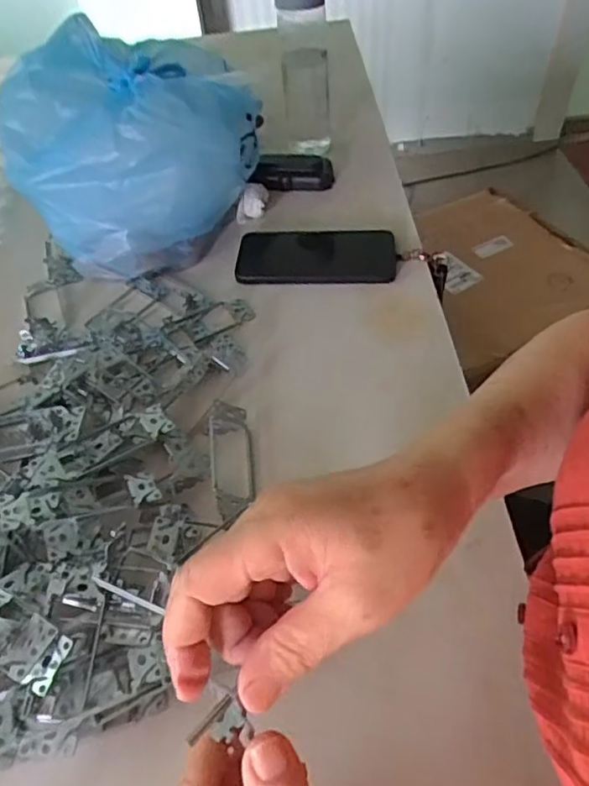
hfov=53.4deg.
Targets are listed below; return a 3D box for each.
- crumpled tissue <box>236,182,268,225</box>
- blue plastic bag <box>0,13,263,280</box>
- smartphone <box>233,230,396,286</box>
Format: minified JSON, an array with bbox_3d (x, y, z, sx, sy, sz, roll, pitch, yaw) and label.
[{"bbox_3d":[-0.050,-0.226,0.685,0.041,0.039,0.026,-12,51,-5],"label":"crumpled tissue"},{"bbox_3d":[-0.168,-0.269,0.647,0.251,0.167,0.200,-34,56,-21],"label":"blue plastic bag"},{"bbox_3d":[0.022,-0.150,0.635,0.170,0.012,0.090,4,52,9],"label":"smartphone"}]

